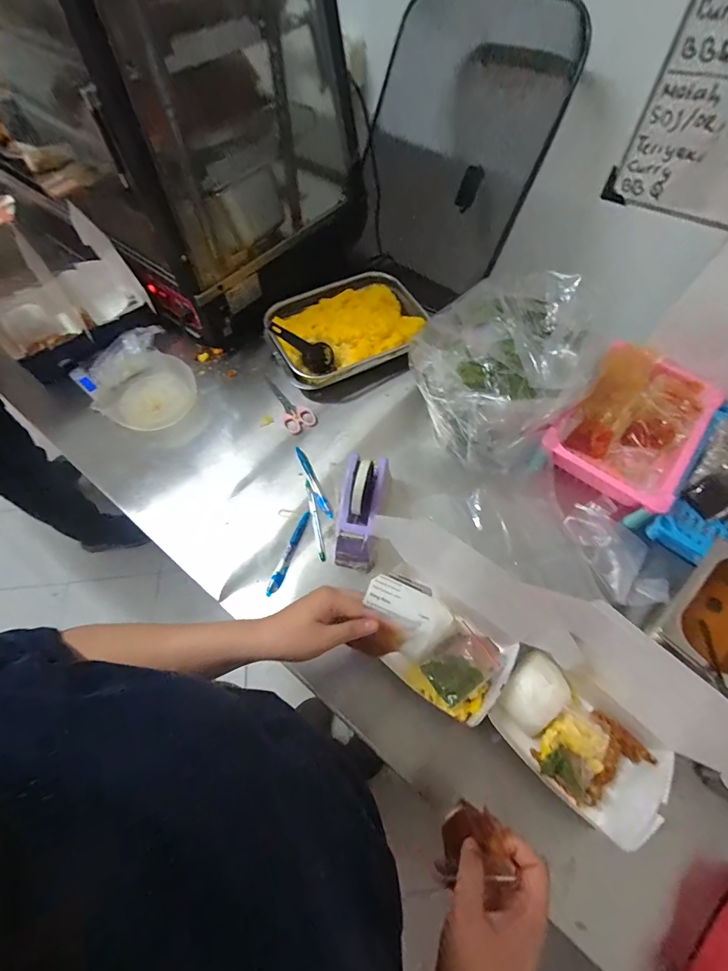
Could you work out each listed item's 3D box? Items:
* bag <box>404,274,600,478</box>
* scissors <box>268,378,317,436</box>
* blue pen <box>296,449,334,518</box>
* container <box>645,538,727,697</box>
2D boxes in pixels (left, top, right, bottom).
[{"bbox_3d":[0.220,-0.203,0.679,0.263,0.168,0.272,-35,68,-18],"label":"bag"},{"bbox_3d":[-0.137,-0.151,0.743,0.054,0.004,0.123,-29,73,-11],"label":"scissors"},{"bbox_3d":[-0.083,-0.004,0.670,0.013,0.019,0.142,-20,64,-12],"label":"blue pen"},{"bbox_3d":[0.436,0.175,0.513,0.174,0.085,0.117,-34,67,-18],"label":"container"}]

